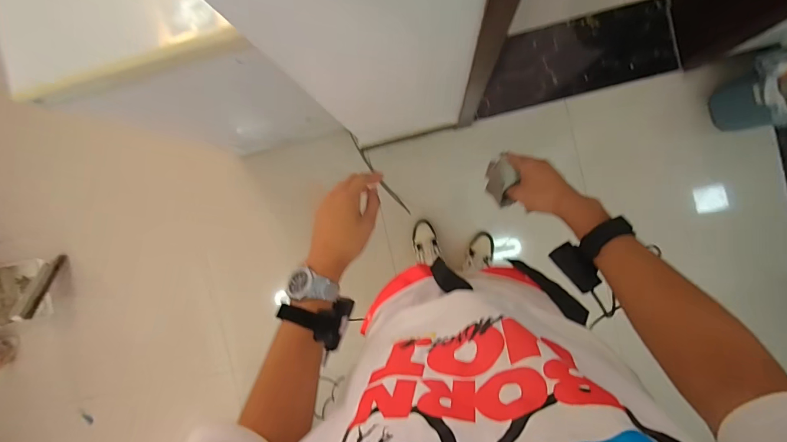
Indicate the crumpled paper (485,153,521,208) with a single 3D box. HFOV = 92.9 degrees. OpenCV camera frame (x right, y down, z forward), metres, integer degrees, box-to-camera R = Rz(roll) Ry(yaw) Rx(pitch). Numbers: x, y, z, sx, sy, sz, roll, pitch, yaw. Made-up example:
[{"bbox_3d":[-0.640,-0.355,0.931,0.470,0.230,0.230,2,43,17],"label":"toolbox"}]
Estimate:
[{"bbox_3d":[0.178,-0.065,0.622,0.045,0.034,0.083,-2,94,8],"label":"crumpled paper"}]

